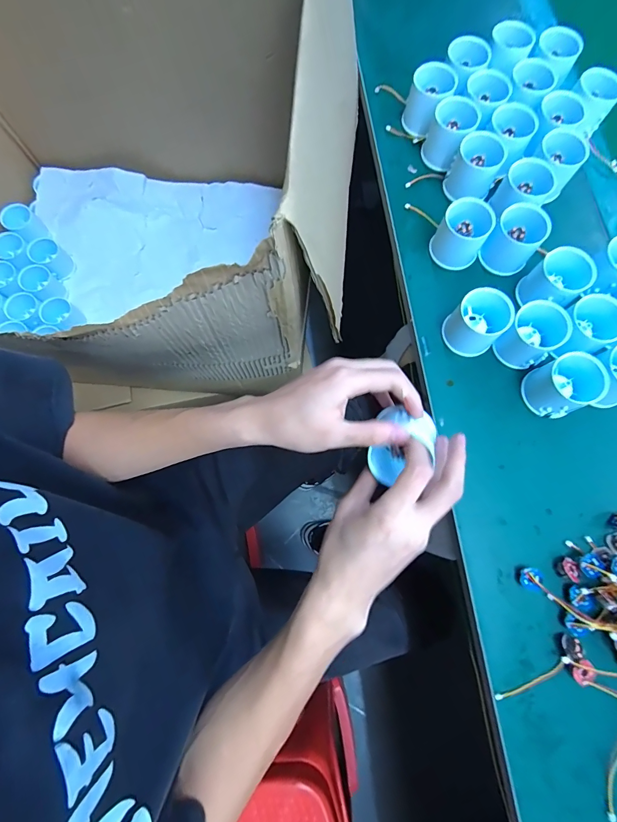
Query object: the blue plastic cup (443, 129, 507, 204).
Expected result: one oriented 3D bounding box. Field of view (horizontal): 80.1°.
[{"bbox_3d":[0.193,-0.282,0.431,0.051,0.053,0.051,0,78,0],"label":"blue plastic cup"}]

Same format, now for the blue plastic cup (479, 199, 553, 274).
[{"bbox_3d":[0.230,-0.191,0.412,0.050,0.056,0.053,0,78,0],"label":"blue plastic cup"}]

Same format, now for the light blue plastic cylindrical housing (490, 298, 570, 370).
[{"bbox_3d":[0.233,-0.079,0.382,0.058,0.056,0.052,-42,81,-9],"label":"light blue plastic cylindrical housing"}]

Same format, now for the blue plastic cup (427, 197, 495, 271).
[{"bbox_3d":[0.171,-0.196,0.411,0.053,0.058,0.048,34,80,7],"label":"blue plastic cup"}]

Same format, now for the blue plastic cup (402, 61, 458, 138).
[{"bbox_3d":[0.147,-0.382,0.455,0.050,0.052,0.056,19,78,4],"label":"blue plastic cup"}]

